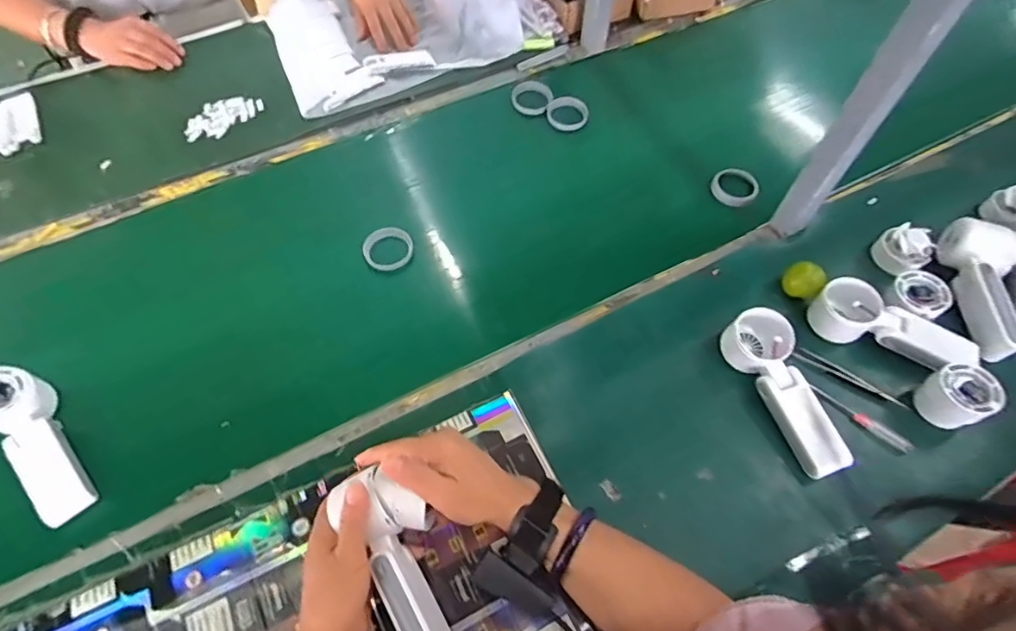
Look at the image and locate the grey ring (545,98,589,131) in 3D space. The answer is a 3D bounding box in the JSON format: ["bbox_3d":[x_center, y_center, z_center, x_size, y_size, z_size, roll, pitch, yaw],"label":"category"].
[{"bbox_3d":[0.088,-0.300,0.802,0.061,0.015,0.061,1,60,-1],"label":"grey ring"}]

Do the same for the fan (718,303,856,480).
[{"bbox_3d":[0.280,0.073,0.537,0.052,0.054,0.167,-21,62,-13],"label":"fan"}]

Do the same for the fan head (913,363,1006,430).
[{"bbox_3d":[0.437,0.078,0.525,0.046,0.049,0.052,-26,63,-15],"label":"fan head"}]

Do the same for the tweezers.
[{"bbox_3d":[0.361,0.065,0.568,0.117,0.008,0.013,30,63,15],"label":"tweezers"}]

